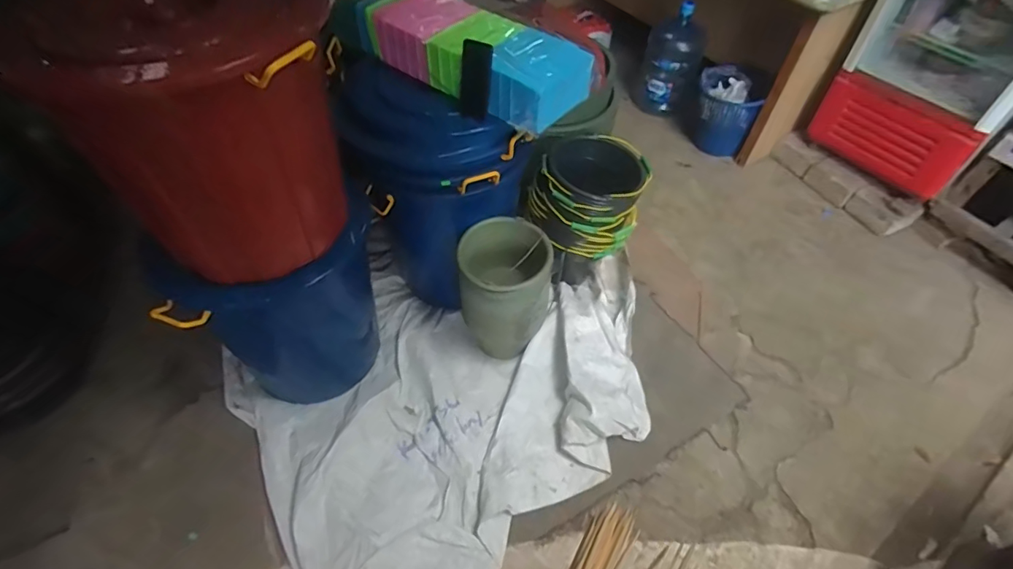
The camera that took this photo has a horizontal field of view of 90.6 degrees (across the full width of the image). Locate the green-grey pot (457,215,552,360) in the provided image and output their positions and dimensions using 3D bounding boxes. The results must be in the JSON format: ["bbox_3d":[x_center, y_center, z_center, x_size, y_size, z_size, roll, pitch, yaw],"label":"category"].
[{"bbox_3d":[-0.005,0.013,1.385,0.228,0.357,0.242,0,51,-1],"label":"green-grey pot"}]

